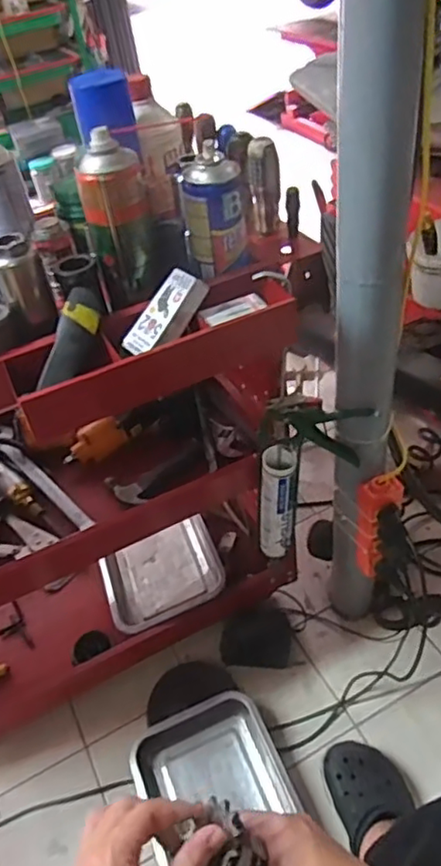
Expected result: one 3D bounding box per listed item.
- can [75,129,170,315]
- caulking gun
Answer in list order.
[{"bbox_3d":[-0.104,-0.224,0.649,0.074,0.159,0.067,-13,43,-5],"label":"can"},{"bbox_3d":[0.130,0.067,0.905,0.162,0.292,0.052,-12,43,-3],"label":"caulking gun"}]

